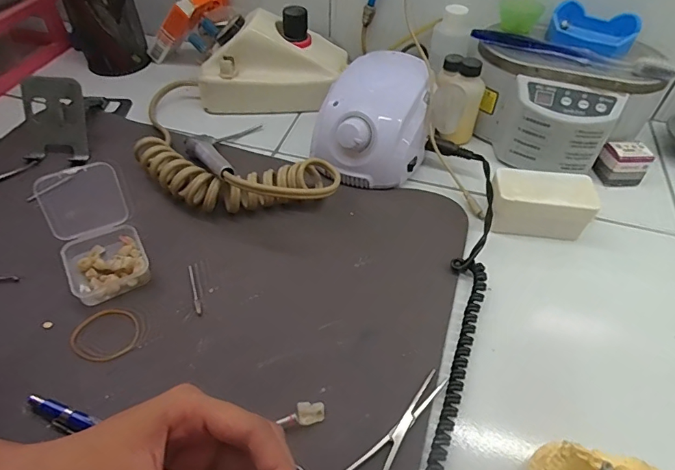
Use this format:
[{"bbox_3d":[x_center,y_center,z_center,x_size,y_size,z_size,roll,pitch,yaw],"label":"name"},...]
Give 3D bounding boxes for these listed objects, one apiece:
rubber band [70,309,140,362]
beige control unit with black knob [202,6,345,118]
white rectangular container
[{"bbox_3d":[-0.167,0.071,0.320,0.044,0.004,0.044,1,48,-1],"label":"rubber band"},{"bbox_3d":[-0.074,-0.196,0.510,0.167,0.089,0.072,-4,48,-5],"label":"beige control unit with black knob"},{"bbox_3d":[0.179,-0.027,0.396,0.082,0.039,0.046,7,48,4],"label":"white rectangular container"}]

